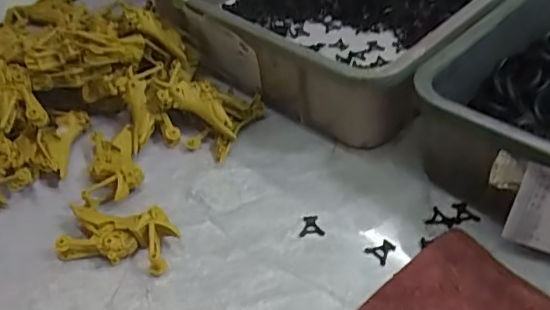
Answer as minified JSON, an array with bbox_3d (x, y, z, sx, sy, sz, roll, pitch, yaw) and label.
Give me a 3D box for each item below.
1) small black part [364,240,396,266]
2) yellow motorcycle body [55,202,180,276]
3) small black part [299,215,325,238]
[{"bbox_3d":[0.084,0.076,0.452,0.019,0.004,0.020,28,53,32],"label":"small black part"},{"bbox_3d":[-0.133,0.067,0.473,0.101,0.026,0.048,7,44,15],"label":"yellow motorcycle body"},{"bbox_3d":[0.031,0.059,0.477,0.020,0.004,0.021,-5,42,2],"label":"small black part"}]

